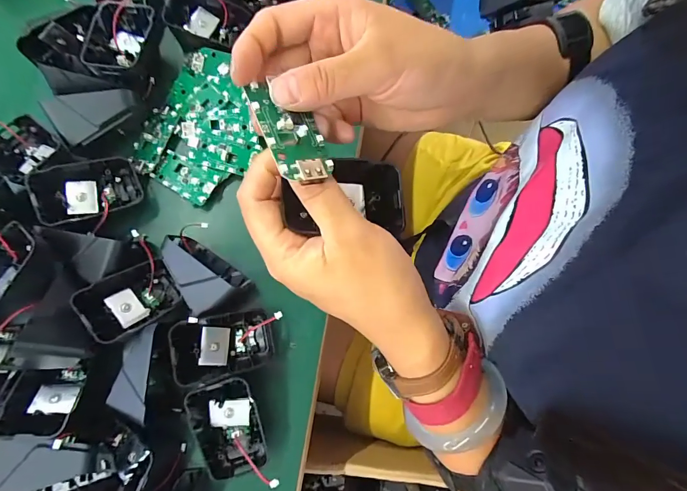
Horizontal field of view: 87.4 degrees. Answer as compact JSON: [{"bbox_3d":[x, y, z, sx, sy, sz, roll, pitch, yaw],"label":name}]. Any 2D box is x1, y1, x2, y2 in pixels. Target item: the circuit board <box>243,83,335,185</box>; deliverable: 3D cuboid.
[{"bbox_3d":[-0.026,-0.057,0.180,0.030,0.005,0.058,-16,70,-29],"label":"circuit board"}]

